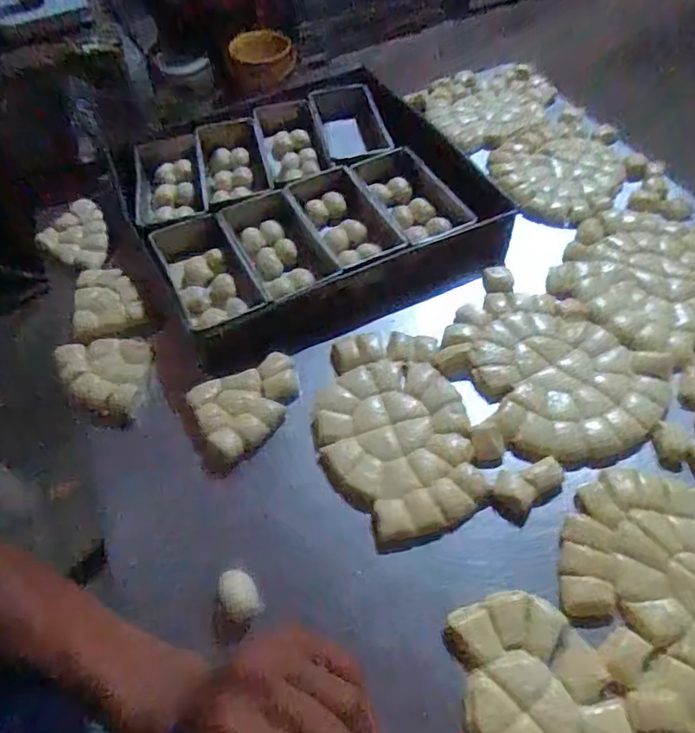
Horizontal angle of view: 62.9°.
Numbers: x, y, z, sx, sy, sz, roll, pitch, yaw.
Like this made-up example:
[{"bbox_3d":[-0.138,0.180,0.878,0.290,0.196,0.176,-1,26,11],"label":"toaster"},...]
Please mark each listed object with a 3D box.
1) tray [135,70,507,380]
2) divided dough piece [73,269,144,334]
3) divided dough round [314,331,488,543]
[{"bbox_3d":[-0.046,-0.250,0.818,0.482,0.080,0.445,-22,57,-13],"label":"tray"},{"bbox_3d":[-0.319,-0.093,0.763,0.096,0.033,0.087,-8,55,-3],"label":"divided dough piece"},{"bbox_3d":[0.048,0.066,0.629,0.159,0.018,0.241,-9,55,-3],"label":"divided dough round"}]

